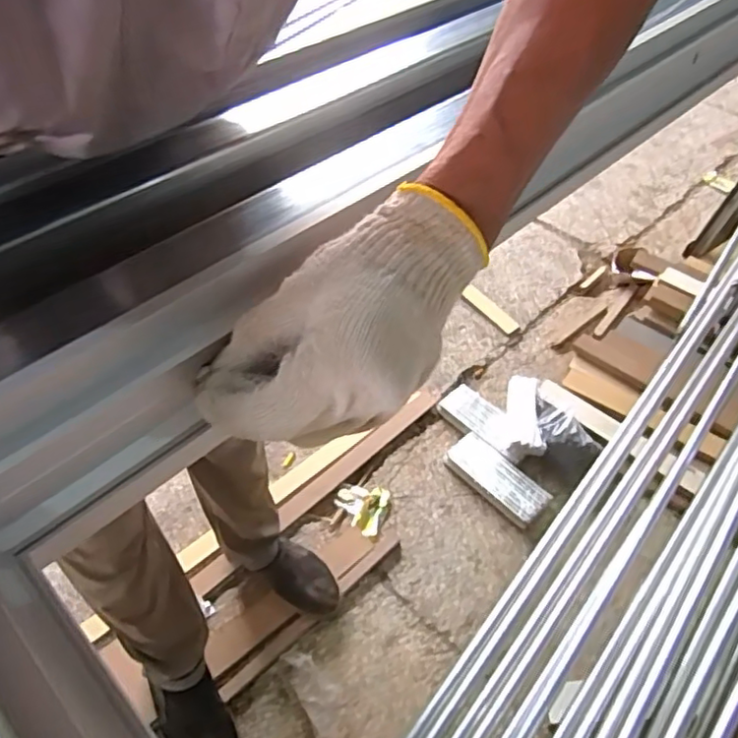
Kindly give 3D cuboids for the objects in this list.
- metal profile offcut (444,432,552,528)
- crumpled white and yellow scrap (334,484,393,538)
[{"bbox_3d":[0.273,0.238,1.357,0.096,0.012,0.230,-45,61,-12],"label":"metal profile offcut"},{"bbox_3d":[-0.019,0.288,1.313,0.114,0.022,0.111,1,50,-2],"label":"crumpled white and yellow scrap"}]

